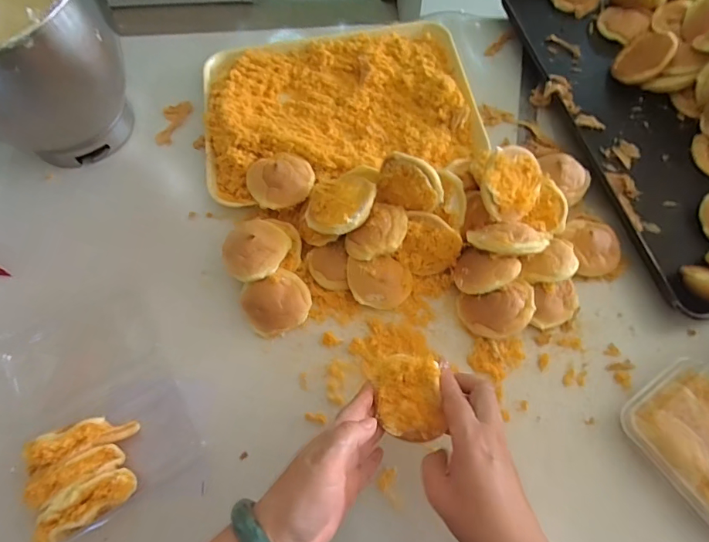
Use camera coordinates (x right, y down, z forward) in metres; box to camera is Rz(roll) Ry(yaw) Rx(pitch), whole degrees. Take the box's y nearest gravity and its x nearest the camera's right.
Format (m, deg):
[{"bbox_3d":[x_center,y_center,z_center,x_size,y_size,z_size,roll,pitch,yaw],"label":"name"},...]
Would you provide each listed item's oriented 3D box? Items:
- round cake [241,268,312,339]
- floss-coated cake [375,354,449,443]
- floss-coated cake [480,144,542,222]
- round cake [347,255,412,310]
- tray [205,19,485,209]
[{"bbox_3d":[-0.091,0.036,0.506,0.078,0.044,0.070,-27,69,-10],"label":"round cake"},{"bbox_3d":[0.049,0.114,0.389,0.054,0.027,0.072,-3,66,0],"label":"floss-coated cake"},{"bbox_3d":[0.180,-0.098,0.492,0.089,0.026,0.080,44,81,-25],"label":"floss-coated cake"},{"bbox_3d":[0.031,0.014,0.506,0.073,0.020,0.061,-4,92,-12],"label":"round cake"},{"bbox_3d":[-0.023,-0.240,0.616,0.374,0.037,0.269,-10,67,-3],"label":"tray"}]

